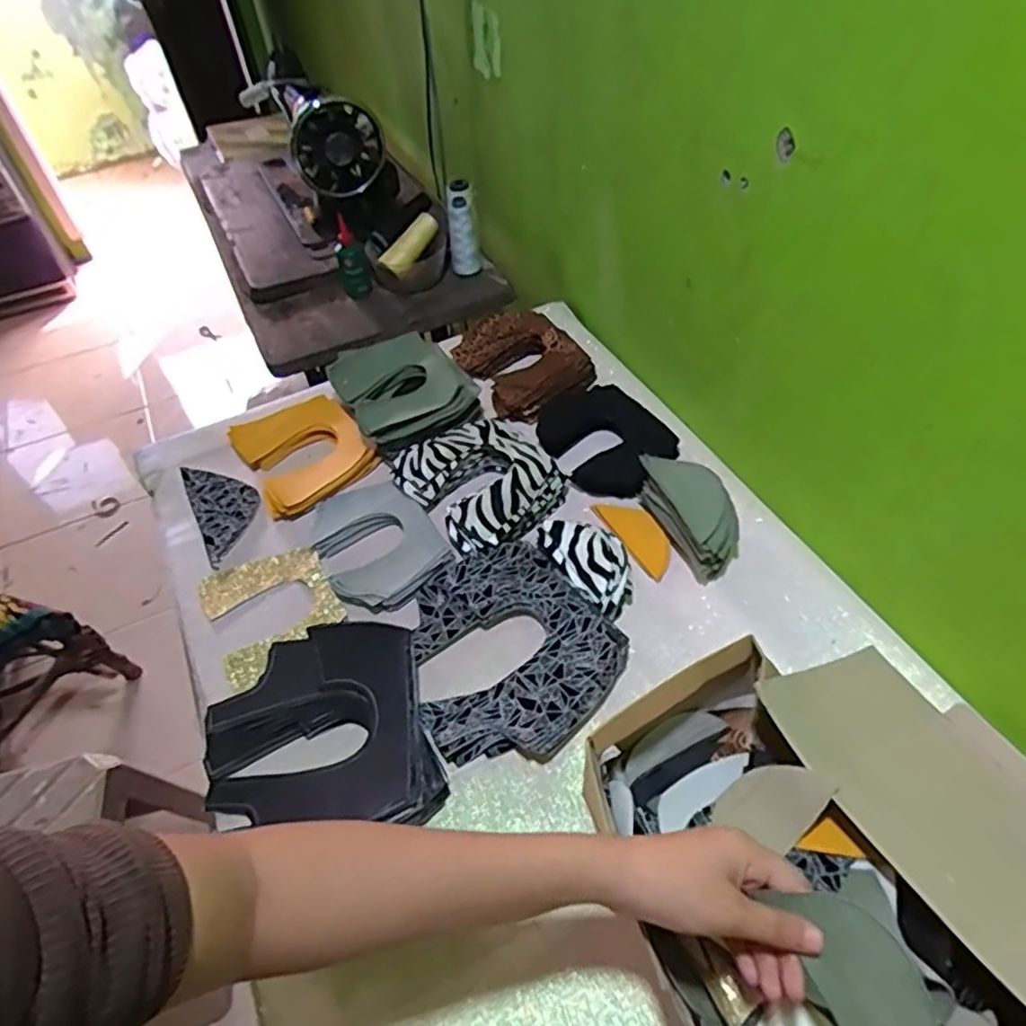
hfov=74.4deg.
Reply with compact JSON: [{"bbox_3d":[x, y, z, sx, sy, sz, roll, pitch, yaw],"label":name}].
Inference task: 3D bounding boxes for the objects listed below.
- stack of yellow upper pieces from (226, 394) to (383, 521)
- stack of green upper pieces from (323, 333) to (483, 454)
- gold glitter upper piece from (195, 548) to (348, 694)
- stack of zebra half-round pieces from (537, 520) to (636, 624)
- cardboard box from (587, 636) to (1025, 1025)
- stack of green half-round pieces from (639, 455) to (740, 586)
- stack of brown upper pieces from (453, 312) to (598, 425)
[{"bbox_3d":[-0.250,-0.073,0.815,0.135,0.028,0.157,-28,54,-18],"label":"stack of yellow upper pieces"},{"bbox_3d":[-0.133,-0.151,0.833,0.145,0.051,0.166,-28,54,-18],"label":"stack of green upper pieces"},{"bbox_3d":[-0.245,0.098,0.689,0.121,0.019,0.148,-26,52,-19],"label":"gold glitter upper piece"},{"bbox_3d":[0.080,0.050,0.676,0.069,0.036,0.114,-27,53,-17],"label":"stack of zebra half-round pieces"},{"bbox_3d":[0.261,0.251,0.448,0.327,0.101,0.343,-18,51,-11],"label":"cardboard box"},{"bbox_3d":[0.186,-0.004,0.700,0.061,0.058,0.135,-21,52,-13],"label":"stack of green half-round pieces"},{"bbox_3d":[0.016,-0.200,0.890,0.141,0.045,0.160,-29,54,-19],"label":"stack of brown upper pieces"}]

